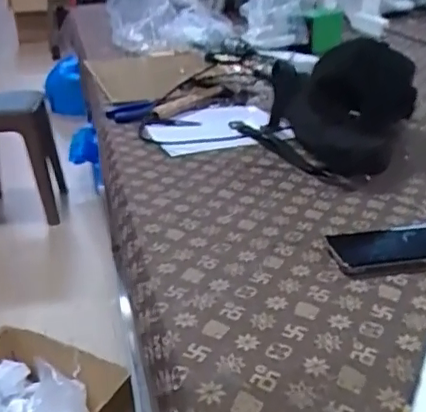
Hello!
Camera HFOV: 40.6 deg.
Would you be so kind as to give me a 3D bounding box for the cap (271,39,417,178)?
[{"bbox_3d":[0.198,-0.161,0.896,0.214,0.163,0.214,0,27,0],"label":"cap"}]

